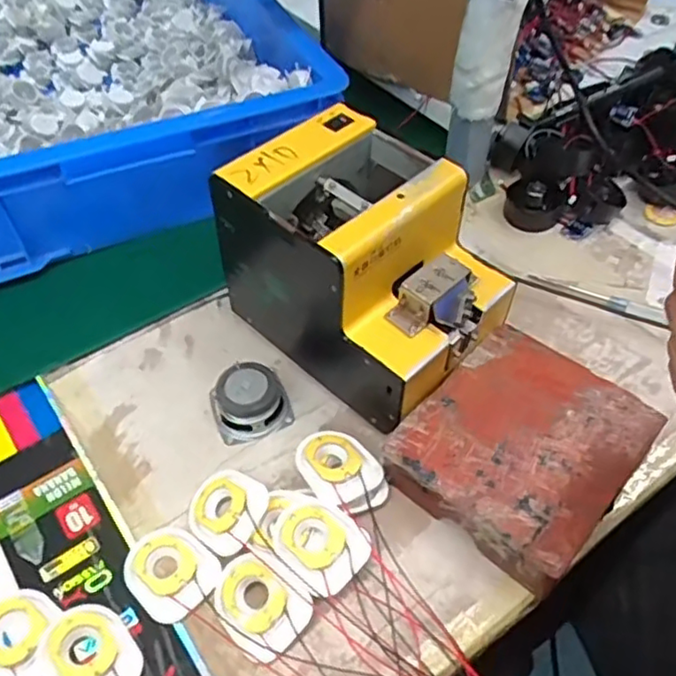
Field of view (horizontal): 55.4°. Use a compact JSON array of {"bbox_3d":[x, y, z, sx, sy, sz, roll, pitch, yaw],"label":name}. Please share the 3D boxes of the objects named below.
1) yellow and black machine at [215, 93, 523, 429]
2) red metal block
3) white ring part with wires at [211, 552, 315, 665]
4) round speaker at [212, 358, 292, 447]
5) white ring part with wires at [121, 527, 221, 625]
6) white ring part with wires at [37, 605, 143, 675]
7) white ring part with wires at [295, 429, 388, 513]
[{"bbox_3d":[0.022,-0.053,0.470,0.128,0.137,0.178,-37,59,-27],"label":"yellow and black machine"},{"bbox_3d":[0.123,0.073,0.436,0.128,0.042,0.144,35,58,26],"label":"red metal block"},{"bbox_3d":[-0.046,0.157,0.382,0.058,0.017,0.045,34,81,22],"label":"white ring part with wires"},{"bbox_3d":[-0.065,0.045,0.476,0.053,0.027,0.052,-20,52,-16],"label":"round speaker"},{"bbox_3d":[-0.105,0.148,0.405,0.060,0.010,0.049,31,57,24],"label":"white ring part with wires"},{"bbox_3d":[-0.141,0.183,0.365,0.053,0.015,0.051,36,59,27],"label":"white ring part with wires"},{"bbox_3d":[0.002,0.091,0.437,0.044,0.020,0.063,-31,56,-23],"label":"white ring part with wires"}]

